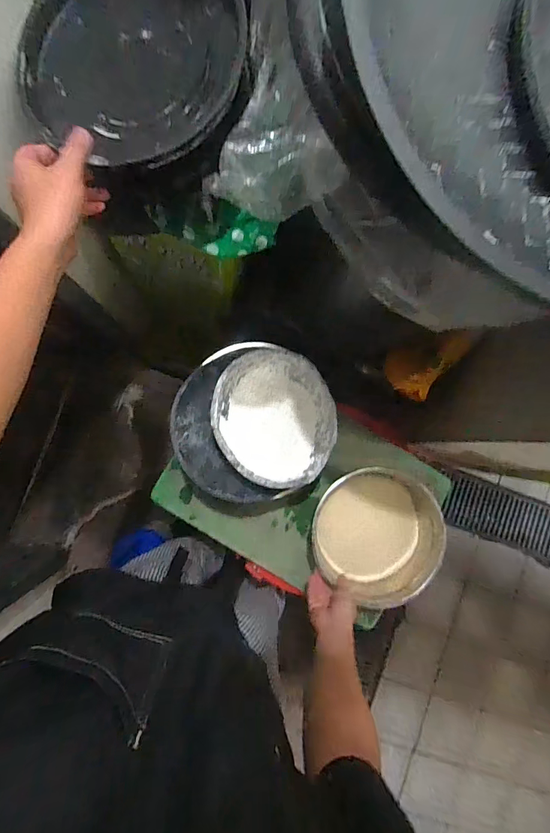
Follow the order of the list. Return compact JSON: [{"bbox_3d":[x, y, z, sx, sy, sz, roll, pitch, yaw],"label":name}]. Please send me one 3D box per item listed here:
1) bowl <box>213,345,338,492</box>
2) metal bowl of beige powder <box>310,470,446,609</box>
[{"bbox_3d":[0.001,-0.001,0.796,0.238,0.155,0.271,1,86,-6],"label":"bowl"},{"bbox_3d":[0.219,0.264,0.859,0.266,0.076,0.289,0,90,-4],"label":"metal bowl of beige powder"}]

